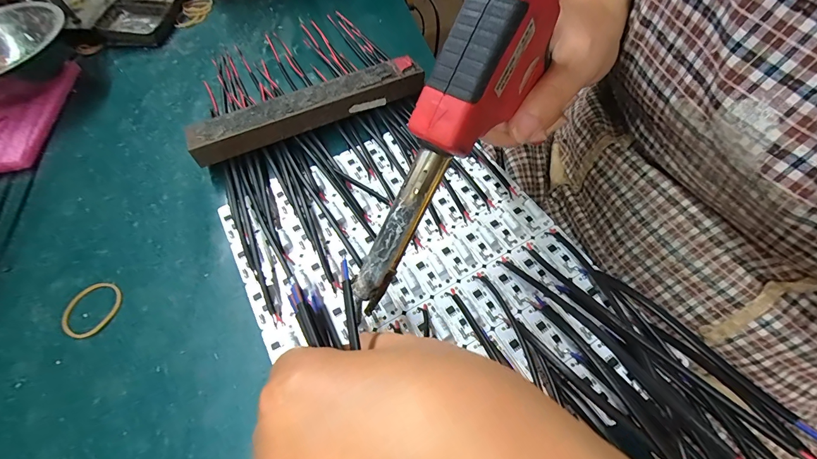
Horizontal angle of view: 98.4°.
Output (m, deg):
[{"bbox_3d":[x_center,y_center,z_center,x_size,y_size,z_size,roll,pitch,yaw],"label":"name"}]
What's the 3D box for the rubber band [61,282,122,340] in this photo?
[{"bbox_3d":[-0.203,0.050,0.224,0.033,0.004,0.035,35,68,22],"label":"rubber band"}]

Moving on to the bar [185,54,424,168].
[{"bbox_3d":[-0.079,-0.100,0.286,0.186,0.020,0.030,-24,61,-10],"label":"bar"}]

